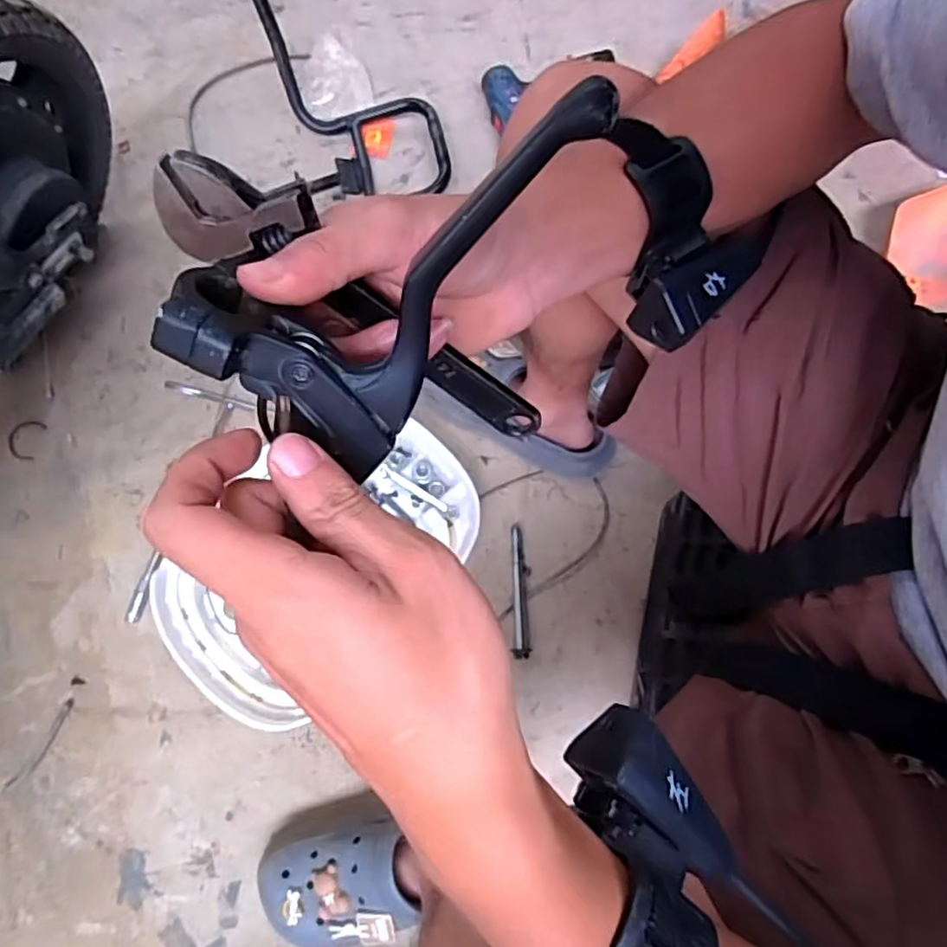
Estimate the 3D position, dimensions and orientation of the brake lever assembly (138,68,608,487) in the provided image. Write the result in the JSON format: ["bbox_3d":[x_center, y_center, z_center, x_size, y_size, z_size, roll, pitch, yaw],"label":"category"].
[{"bbox_3d":[-0.019,-0.057,0.208,0.142,0.085,0.042,-27,39,10],"label":"brake lever assembly"}]

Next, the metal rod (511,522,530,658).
[{"bbox_3d":[0.051,0.131,0.716,0.018,0.020,0.147,-1,74,-1],"label":"metal rod"}]

